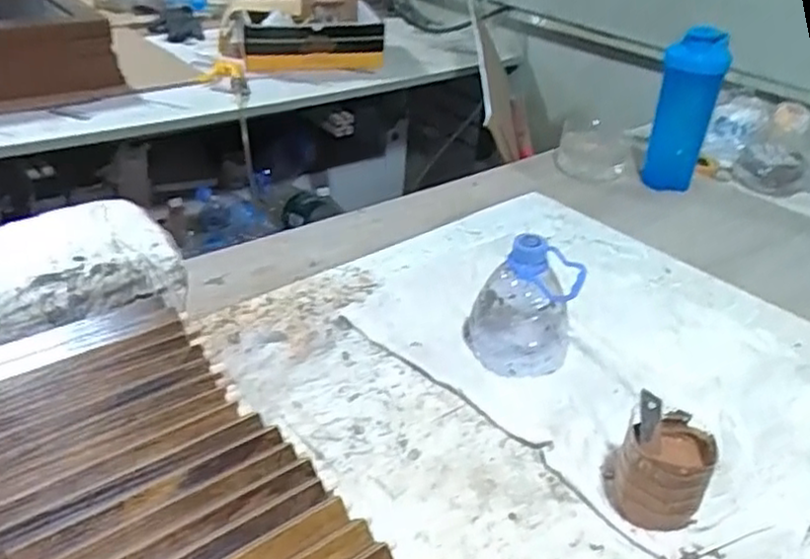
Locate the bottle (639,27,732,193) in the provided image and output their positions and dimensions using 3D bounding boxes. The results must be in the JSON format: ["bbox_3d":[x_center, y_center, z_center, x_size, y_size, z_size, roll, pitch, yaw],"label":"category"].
[{"bbox_3d":[0.391,-0.232,1.005,0.069,0.237,0.063,26,39,29],"label":"bottle"}]

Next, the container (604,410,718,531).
[{"bbox_3d":[0.190,0.143,0.535,0.066,0.073,0.067,16,35,17],"label":"container"}]

